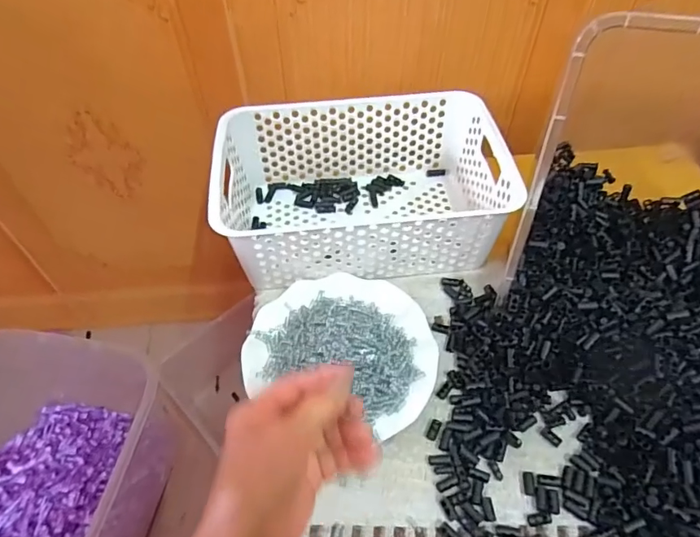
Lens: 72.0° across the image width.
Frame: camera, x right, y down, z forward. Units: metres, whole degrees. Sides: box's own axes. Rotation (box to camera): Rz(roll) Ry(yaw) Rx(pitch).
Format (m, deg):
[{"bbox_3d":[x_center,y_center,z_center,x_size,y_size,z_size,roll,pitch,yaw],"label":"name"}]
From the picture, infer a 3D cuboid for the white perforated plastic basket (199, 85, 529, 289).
[{"bbox_3d":[0.010,-0.089,0.560,0.304,0.114,0.200,-5,53,-4],"label":"white perforated plastic basket"}]

